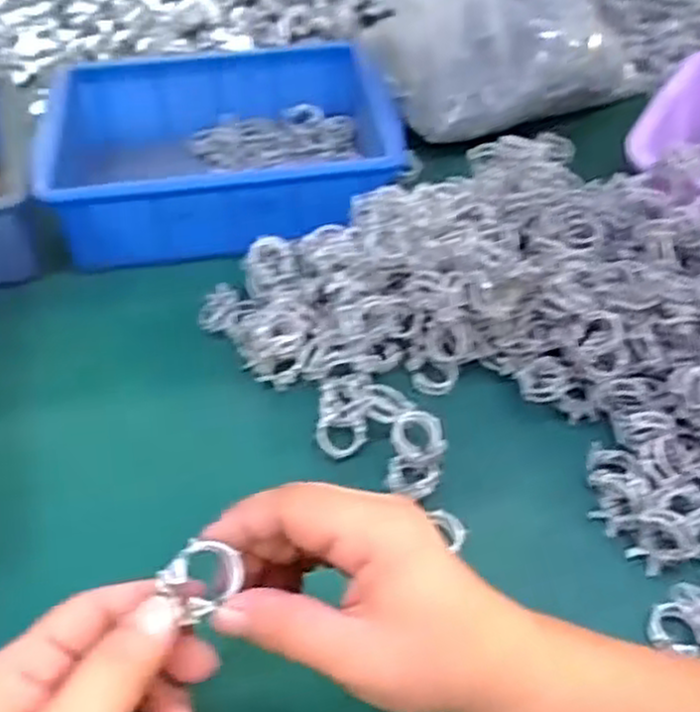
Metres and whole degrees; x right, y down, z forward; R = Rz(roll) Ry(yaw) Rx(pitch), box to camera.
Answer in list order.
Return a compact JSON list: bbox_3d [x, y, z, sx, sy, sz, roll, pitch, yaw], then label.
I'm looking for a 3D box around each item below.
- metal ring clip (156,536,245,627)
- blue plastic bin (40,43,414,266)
[{"bbox_3d":[-0.053,0.079,0.276,0.022,0.011,0.027,37,57,28],"label":"metal ring clip"},{"bbox_3d":[-0.095,-0.149,0.577,0.247,0.082,0.183,-8,49,-8],"label":"blue plastic bin"}]

